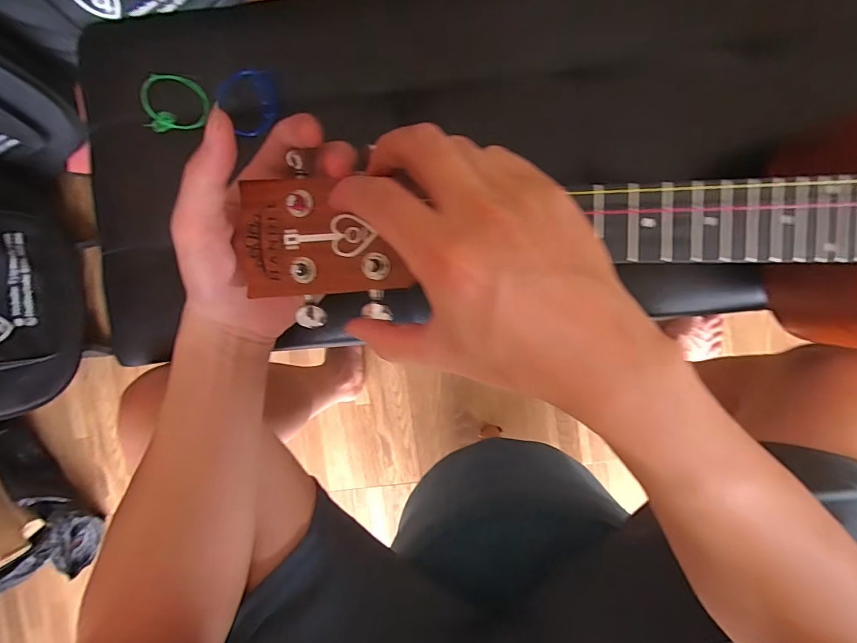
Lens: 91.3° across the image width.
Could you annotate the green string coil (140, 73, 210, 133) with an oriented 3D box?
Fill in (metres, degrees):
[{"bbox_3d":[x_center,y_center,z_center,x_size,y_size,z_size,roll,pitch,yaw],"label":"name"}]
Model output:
[{"bbox_3d":[-0.203,-0.175,0.338,0.047,0.013,0.056,-4,83,-38],"label":"green string coil"}]

